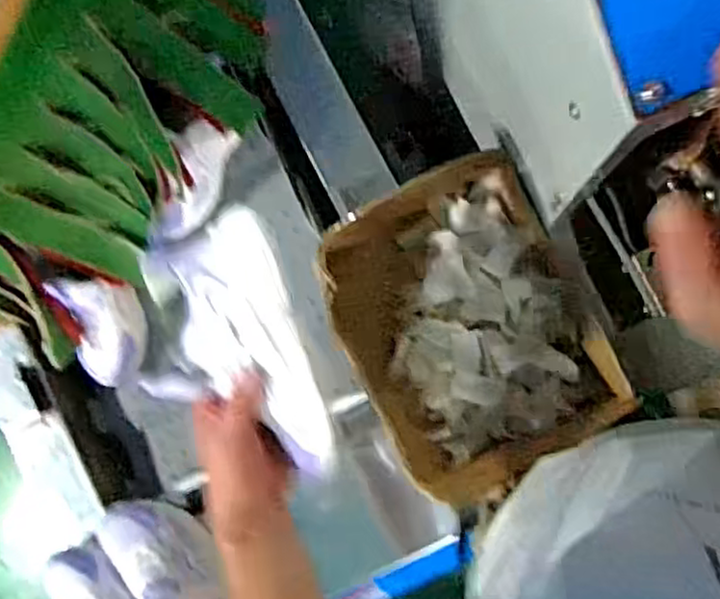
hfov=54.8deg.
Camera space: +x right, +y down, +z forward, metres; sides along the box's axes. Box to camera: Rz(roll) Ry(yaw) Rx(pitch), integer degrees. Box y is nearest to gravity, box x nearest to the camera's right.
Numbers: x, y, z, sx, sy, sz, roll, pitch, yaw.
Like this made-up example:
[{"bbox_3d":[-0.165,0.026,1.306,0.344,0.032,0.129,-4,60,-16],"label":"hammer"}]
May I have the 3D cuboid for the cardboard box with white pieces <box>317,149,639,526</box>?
[{"bbox_3d":[0.118,0.030,0.771,0.268,0.115,0.348,-27,85,6],"label":"cardboard box with white pieces"}]

